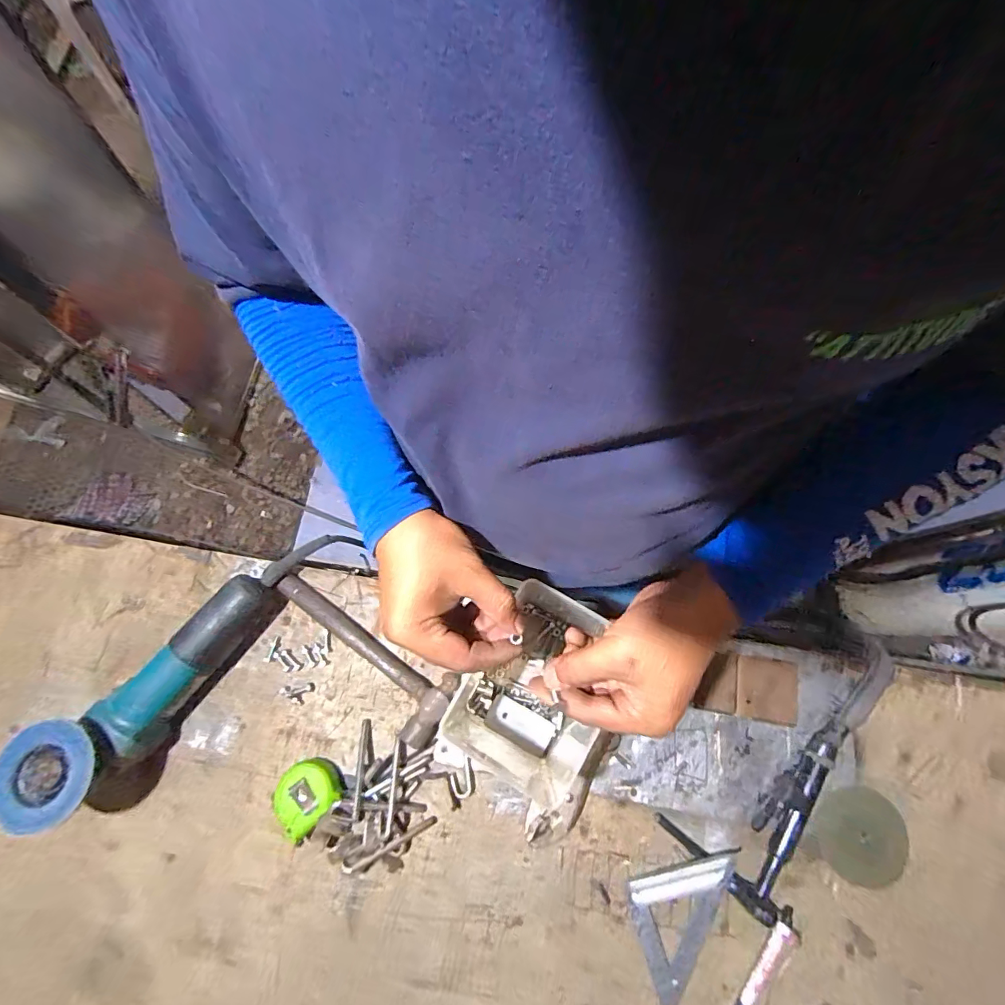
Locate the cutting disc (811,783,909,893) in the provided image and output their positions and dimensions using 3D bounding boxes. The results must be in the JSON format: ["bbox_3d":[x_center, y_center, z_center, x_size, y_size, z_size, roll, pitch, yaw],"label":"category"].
[{"bbox_3d":[0.389,0.363,0.501,0.100,0.008,0.095,0,78,1],"label":"cutting disc"}]

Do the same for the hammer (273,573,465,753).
[{"bbox_3d":[-0.175,0.184,0.550,0.252,0.028,0.083,31,77,8],"label":"hammer"}]

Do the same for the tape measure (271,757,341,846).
[{"bbox_3d":[-0.214,0.318,0.501,0.061,0.034,0.067,42,79,11],"label":"tape measure"}]

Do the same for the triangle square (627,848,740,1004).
[{"bbox_3d":[0.202,0.437,0.472,0.123,0.017,0.109,-18,75,-5],"label":"triangle square"}]

